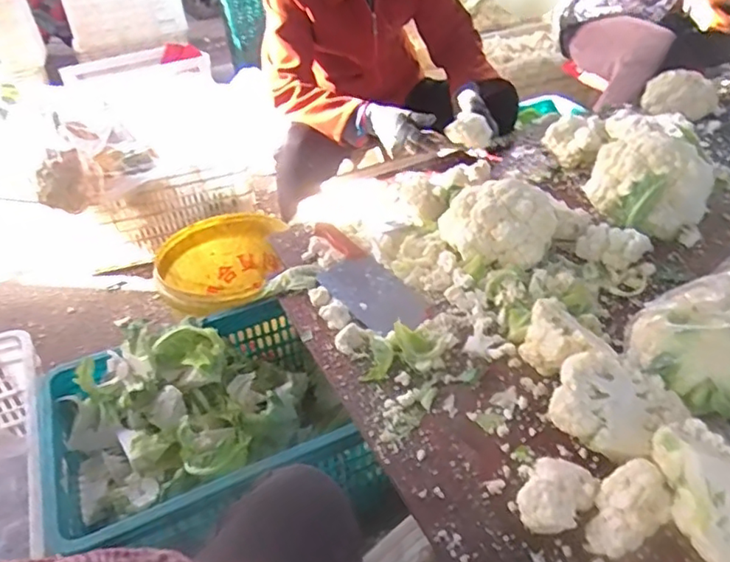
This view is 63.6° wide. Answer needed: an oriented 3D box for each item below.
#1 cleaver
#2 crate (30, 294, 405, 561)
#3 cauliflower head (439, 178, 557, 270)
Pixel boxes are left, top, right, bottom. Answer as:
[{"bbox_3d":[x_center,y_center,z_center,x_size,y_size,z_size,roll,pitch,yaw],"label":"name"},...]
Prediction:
[{"bbox_3d":[-0.017,-0.006,0.920,0.097,0.027,0.295,-28,43,-25],"label":"cleaver"},{"bbox_3d":[-0.246,0.235,0.927,0.426,0.217,0.360,-16,39,-16],"label":"crate"},{"bbox_3d":[0.199,-0.083,0.894,0.170,0.111,0.114,3,38,9],"label":"cauliflower head"}]

